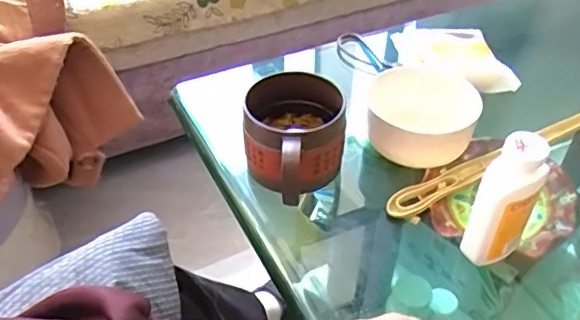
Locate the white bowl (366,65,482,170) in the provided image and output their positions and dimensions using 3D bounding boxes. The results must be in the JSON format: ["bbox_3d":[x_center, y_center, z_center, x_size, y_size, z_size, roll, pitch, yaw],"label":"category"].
[{"bbox_3d":[0.133,-0.049,0.588,0.104,0.057,0.104,4,43,5],"label":"white bowl"}]

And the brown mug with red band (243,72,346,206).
[{"bbox_3d":[0.002,-0.021,0.531,0.092,0.070,0.124,1,43,2],"label":"brown mug with red band"}]

